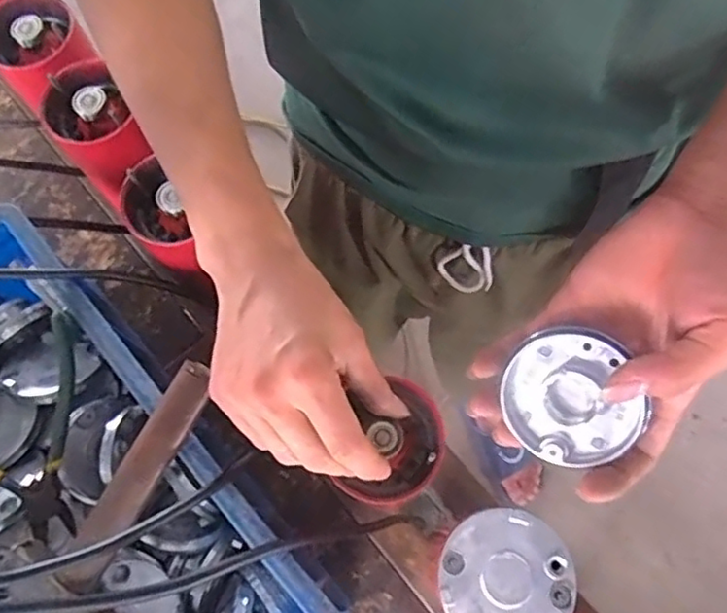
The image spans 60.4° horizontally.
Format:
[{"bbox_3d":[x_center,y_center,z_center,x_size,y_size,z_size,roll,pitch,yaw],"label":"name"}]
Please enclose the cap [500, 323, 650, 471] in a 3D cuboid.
[{"bbox_3d":[0.108,0.049,0.330,0.063,0.016,0.069,-18,90,26],"label":"cap"}]

